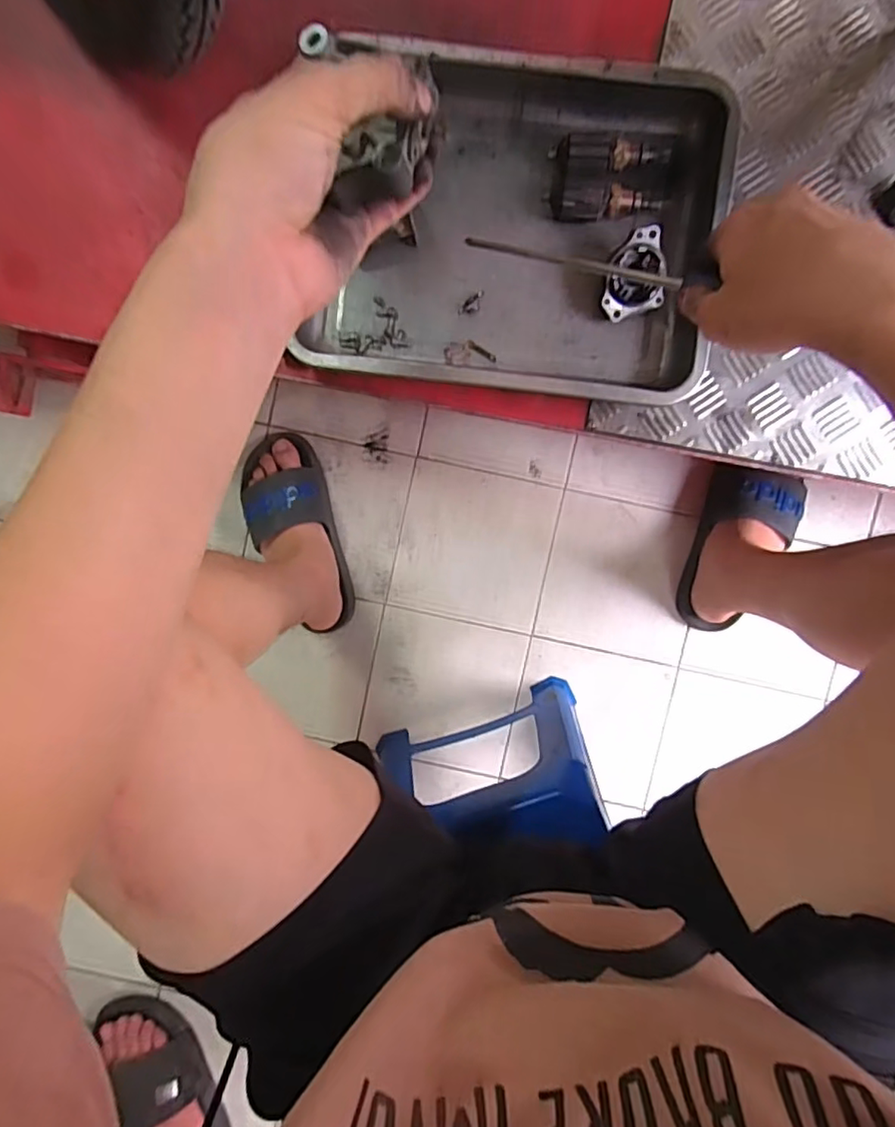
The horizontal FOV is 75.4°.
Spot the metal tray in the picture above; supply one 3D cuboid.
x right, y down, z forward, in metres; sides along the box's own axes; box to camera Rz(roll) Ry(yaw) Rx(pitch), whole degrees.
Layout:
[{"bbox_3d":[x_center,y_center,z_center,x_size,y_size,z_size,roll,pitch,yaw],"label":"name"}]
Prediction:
[{"bbox_3d":[0.059,-0.309,0.546,0.375,0.051,0.288,7,94,1],"label":"metal tray"}]

